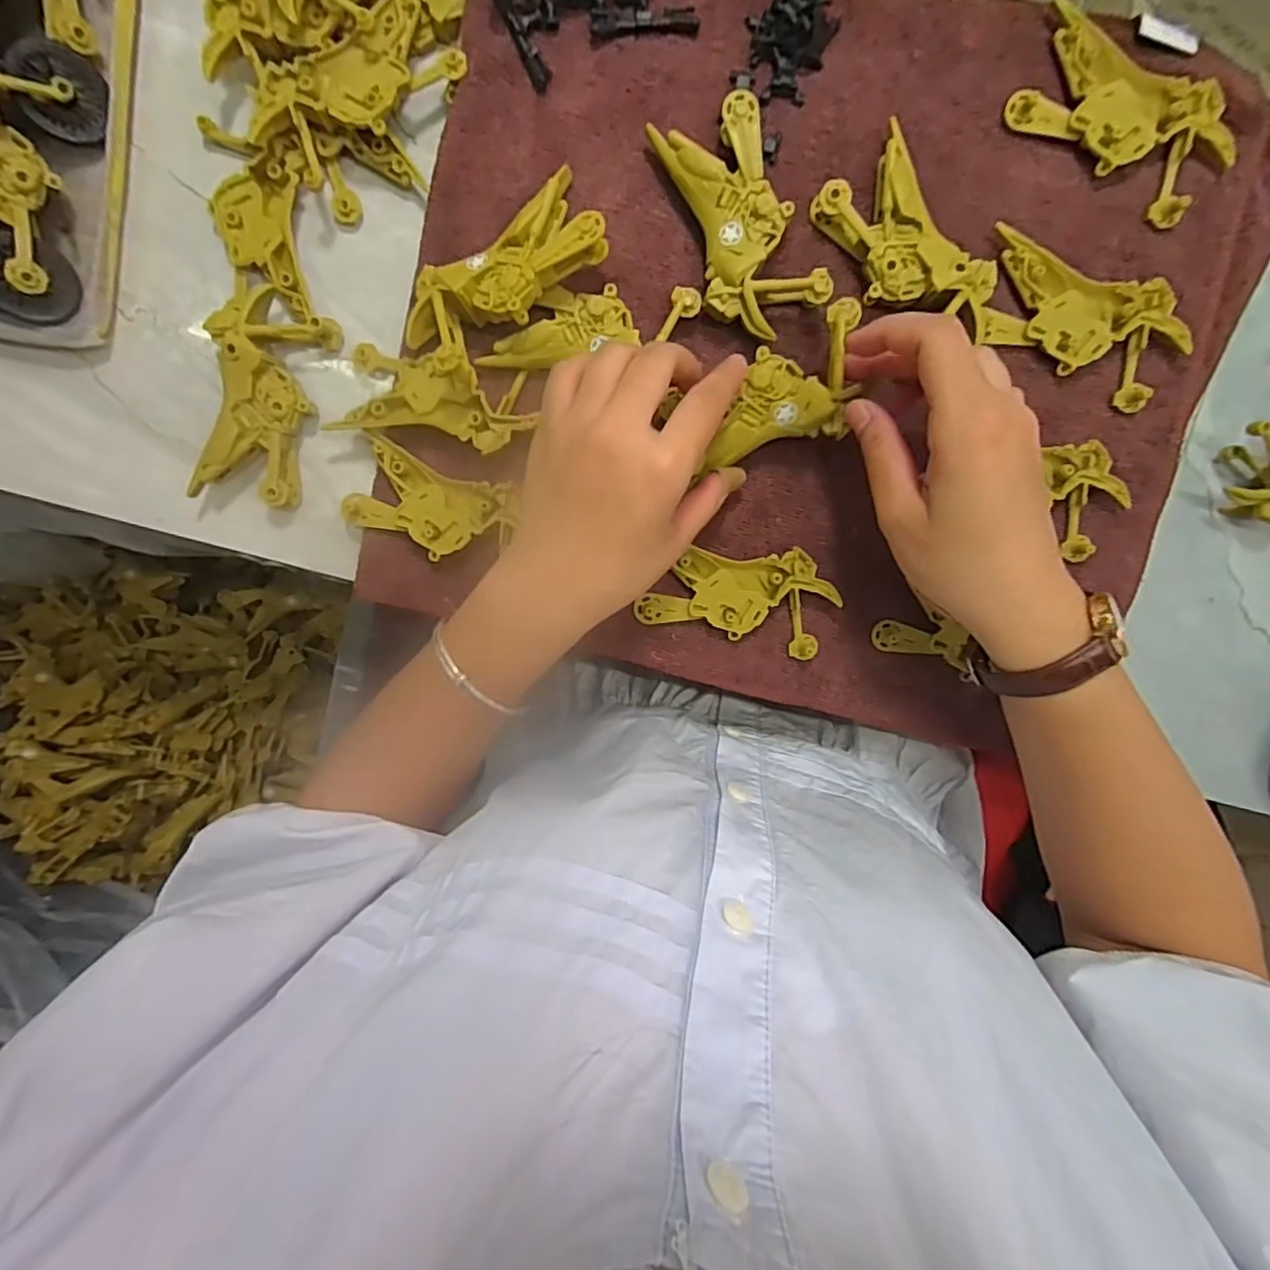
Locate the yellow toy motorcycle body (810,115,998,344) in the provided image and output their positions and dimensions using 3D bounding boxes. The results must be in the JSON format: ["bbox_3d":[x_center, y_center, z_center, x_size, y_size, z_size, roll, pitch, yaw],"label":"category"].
[{"bbox_3d":[0.126,-0.180,0.287,0.045,0.021,0.096,-36,97,6],"label":"yellow toy motorcycle body"}]

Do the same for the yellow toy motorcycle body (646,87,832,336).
[{"bbox_3d":[0.048,-0.189,0.286,0.052,0.022,0.094,-27,98,5],"label":"yellow toy motorcycle body"}]

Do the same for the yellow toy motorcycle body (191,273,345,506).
[{"bbox_3d":[-0.183,-0.117,0.303,0.048,0.025,0.100,14,99,-1],"label":"yellow toy motorcycle body"}]

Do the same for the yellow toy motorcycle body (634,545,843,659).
[{"bbox_3d":[0.054,-0.022,0.319,0.093,0.009,0.051,13,99,-1],"label":"yellow toy motorcycle body"}]

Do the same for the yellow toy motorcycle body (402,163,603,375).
[{"bbox_3d":[-0.061,-0.165,0.286,0.099,0.034,0.042,-36,97,6],"label":"yellow toy motorcycle body"}]

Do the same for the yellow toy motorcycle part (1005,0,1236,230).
[{"bbox_3d":[0.227,-0.240,0.286,0.098,0.011,0.049,32,98,-4],"label":"yellow toy motorcycle part"}]

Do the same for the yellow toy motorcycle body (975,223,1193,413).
[{"bbox_3d":[0.212,-0.150,0.295,0.097,0.014,0.050,21,99,-2],"label":"yellow toy motorcycle body"}]

